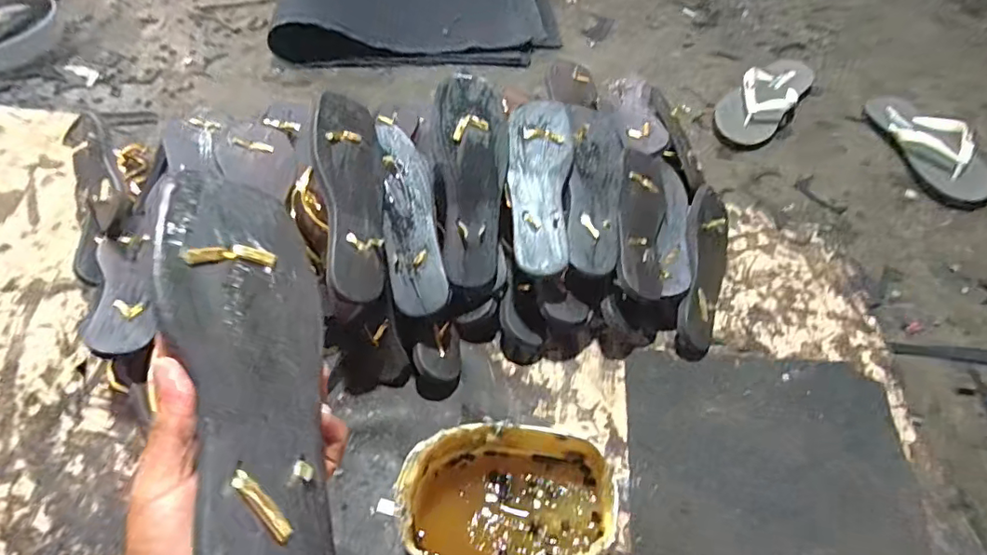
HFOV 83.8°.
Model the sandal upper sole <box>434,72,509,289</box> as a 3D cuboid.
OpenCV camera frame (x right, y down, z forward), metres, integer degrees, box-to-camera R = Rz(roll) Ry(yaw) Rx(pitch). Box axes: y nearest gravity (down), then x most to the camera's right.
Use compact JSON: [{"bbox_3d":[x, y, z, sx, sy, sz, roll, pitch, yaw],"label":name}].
[{"bbox_3d":[-0.025,-0.112,0.648,0.080,0.017,0.240,0,93,0],"label":"sandal upper sole"}]

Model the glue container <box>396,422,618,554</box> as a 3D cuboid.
[{"bbox_3d":[0.013,0.227,0.546,0.191,0.112,0.130,0,56,0],"label":"glue container"}]

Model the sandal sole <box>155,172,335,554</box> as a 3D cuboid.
[{"bbox_3d":[-0.128,0.053,0.296,0.083,0.006,0.233,4,63,-43],"label":"sandal sole"}]

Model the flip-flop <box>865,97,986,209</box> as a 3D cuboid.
[{"bbox_3d":[0.698,-0.219,0.884,0.088,0.055,0.256,-7,57,-5],"label":"flip-flop"}]

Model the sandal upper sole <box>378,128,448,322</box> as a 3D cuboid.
[{"bbox_3d":[-0.098,-0.073,0.646,0.063,0.014,0.234,-9,77,-6],"label":"sandal upper sole"}]

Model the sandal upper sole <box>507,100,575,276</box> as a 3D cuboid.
[{"bbox_3d":[0.056,-0.112,0.657,0.075,0.010,0.224,2,71,1],"label":"sandal upper sole"}]

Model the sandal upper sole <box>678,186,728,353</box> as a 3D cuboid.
[{"bbox_3d":[0.274,-0.009,0.725,0.086,0.029,0.237,39,57,-26],"label":"sandal upper sole"}]

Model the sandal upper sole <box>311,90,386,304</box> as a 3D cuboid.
[{"bbox_3d":[-0.154,-0.087,0.607,0.088,0.018,0.226,7,72,-43],"label":"sandal upper sole"}]

